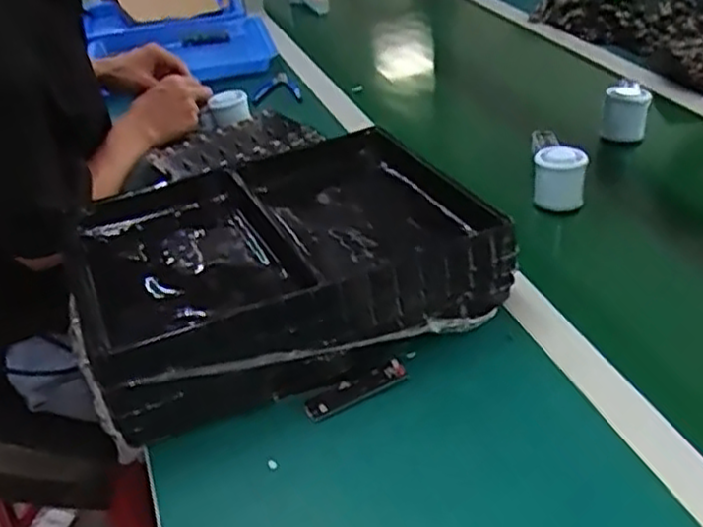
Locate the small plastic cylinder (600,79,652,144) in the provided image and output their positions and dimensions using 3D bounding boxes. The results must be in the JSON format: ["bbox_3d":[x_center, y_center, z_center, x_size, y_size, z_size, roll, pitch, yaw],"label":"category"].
[{"bbox_3d":[0.359,-0.205,0.965,0.057,0.064,0.061,9,37,20],"label":"small plastic cylinder"}]

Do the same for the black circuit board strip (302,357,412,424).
[{"bbox_3d":[0.005,0.107,0.624,0.096,0.008,0.020,-21,79,-25],"label":"black circuit board strip"}]

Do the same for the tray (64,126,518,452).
[{"bbox_3d":[-0.075,-0.007,0.727,0.367,0.087,0.307,-19,36,-18],"label":"tray"}]

